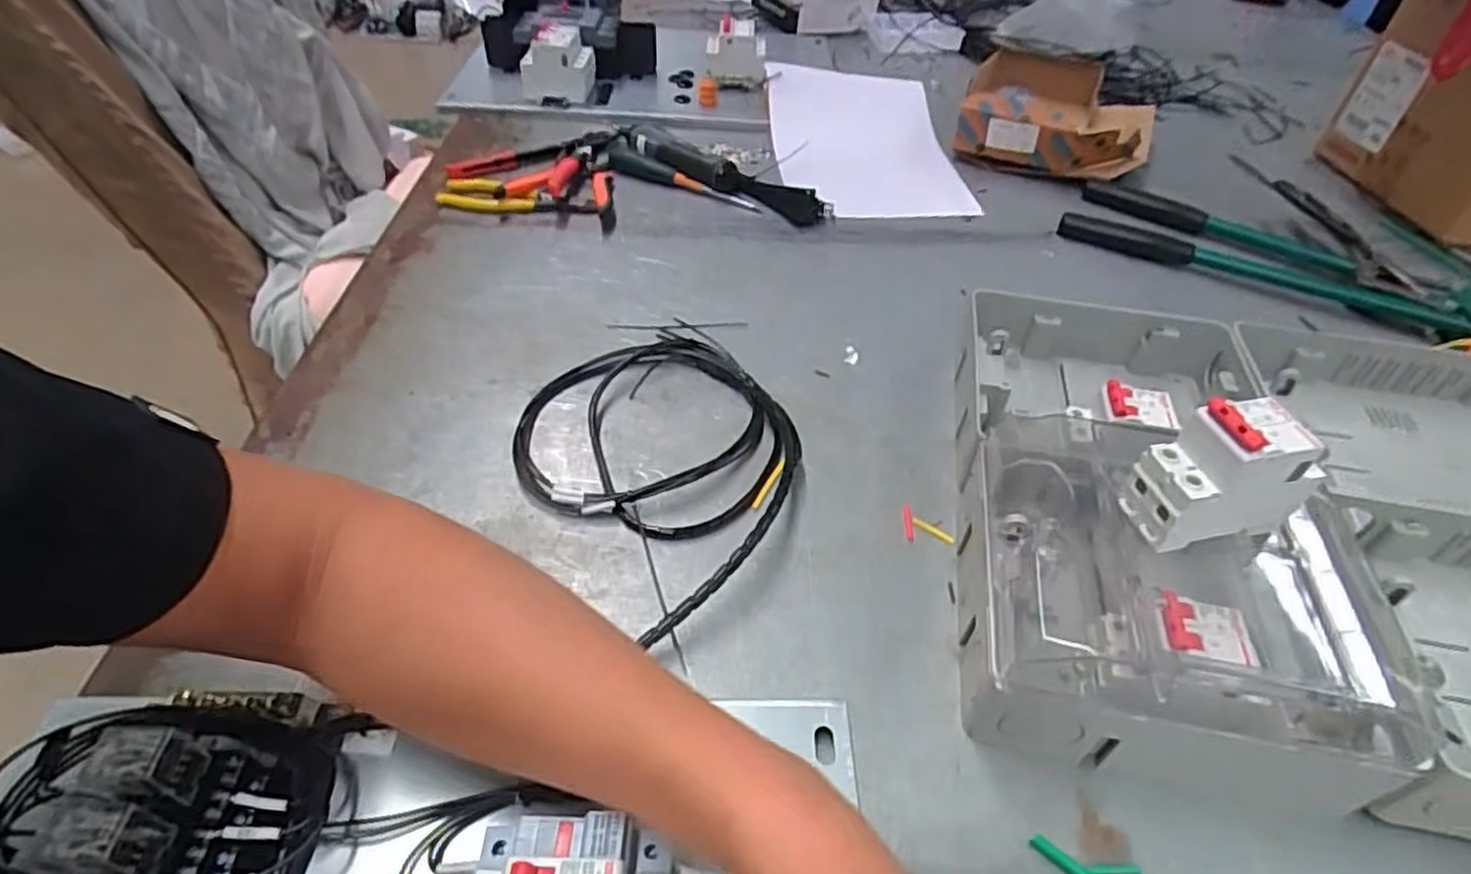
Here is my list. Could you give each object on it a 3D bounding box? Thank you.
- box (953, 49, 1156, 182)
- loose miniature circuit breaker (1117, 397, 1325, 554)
[{"bbox_3d":[0.402,-0.407,0.935,0.223,0.072,0.248,15,46,11],"label":"box"},{"bbox_3d":[0.247,0.017,0.372,0.079,0.069,0.039,-7,46,-10],"label":"loose miniature circuit breaker"}]

